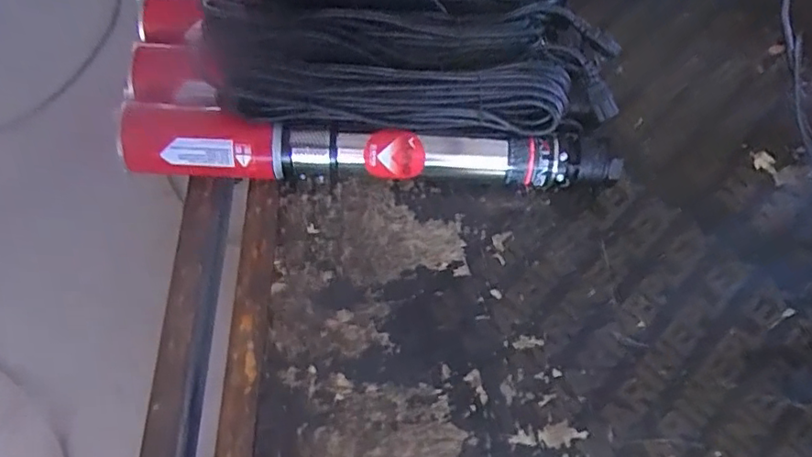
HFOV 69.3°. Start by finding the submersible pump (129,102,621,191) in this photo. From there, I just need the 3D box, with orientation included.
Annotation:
[{"bbox_3d":[-0.031,-0.080,0.627,0.525,0.087,0.066,2,64,-2],"label":"submersible pump"}]

